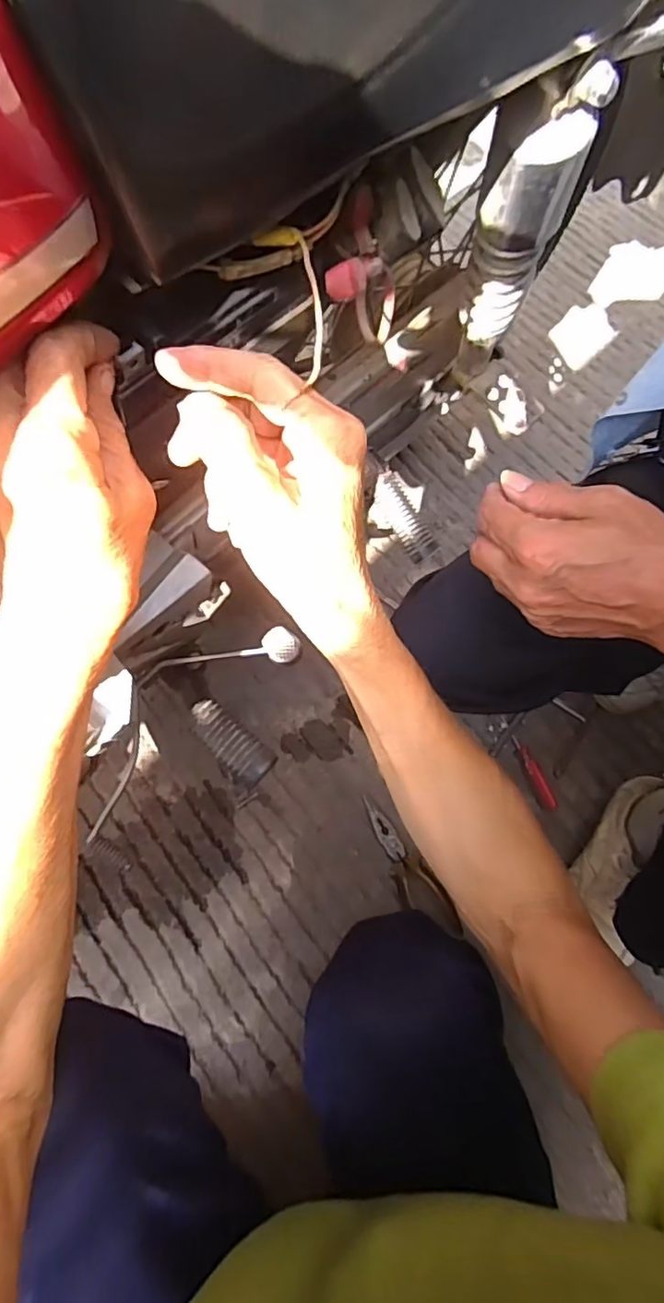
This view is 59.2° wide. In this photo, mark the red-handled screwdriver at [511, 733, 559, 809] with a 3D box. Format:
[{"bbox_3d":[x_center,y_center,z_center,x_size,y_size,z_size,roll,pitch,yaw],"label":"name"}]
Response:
[{"bbox_3d":[0.259,0.154,0.747,0.023,0.023,0.102,-18,67,-12],"label":"red-handled screwdriver"}]

